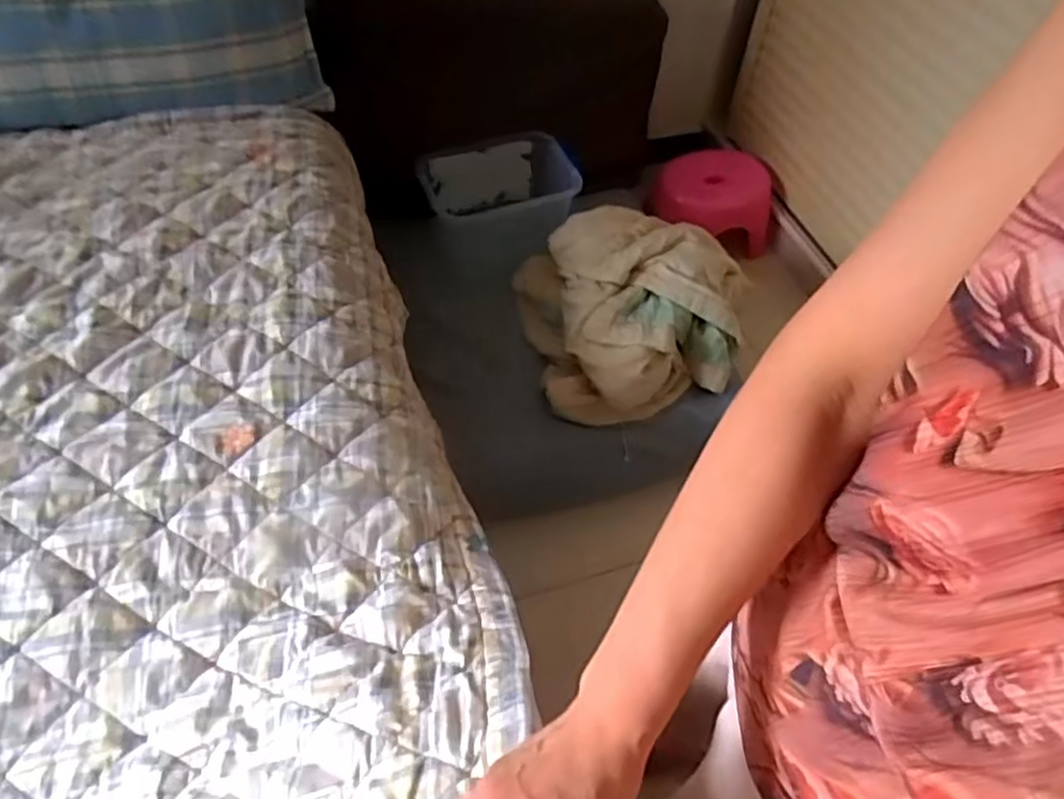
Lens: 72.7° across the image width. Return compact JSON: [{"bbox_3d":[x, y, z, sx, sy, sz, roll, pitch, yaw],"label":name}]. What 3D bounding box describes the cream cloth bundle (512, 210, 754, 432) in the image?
[{"bbox_3d":[0.205,-0.179,1.395,0.430,0.201,0.392,-1,52,2],"label":"cream cloth bundle"}]

